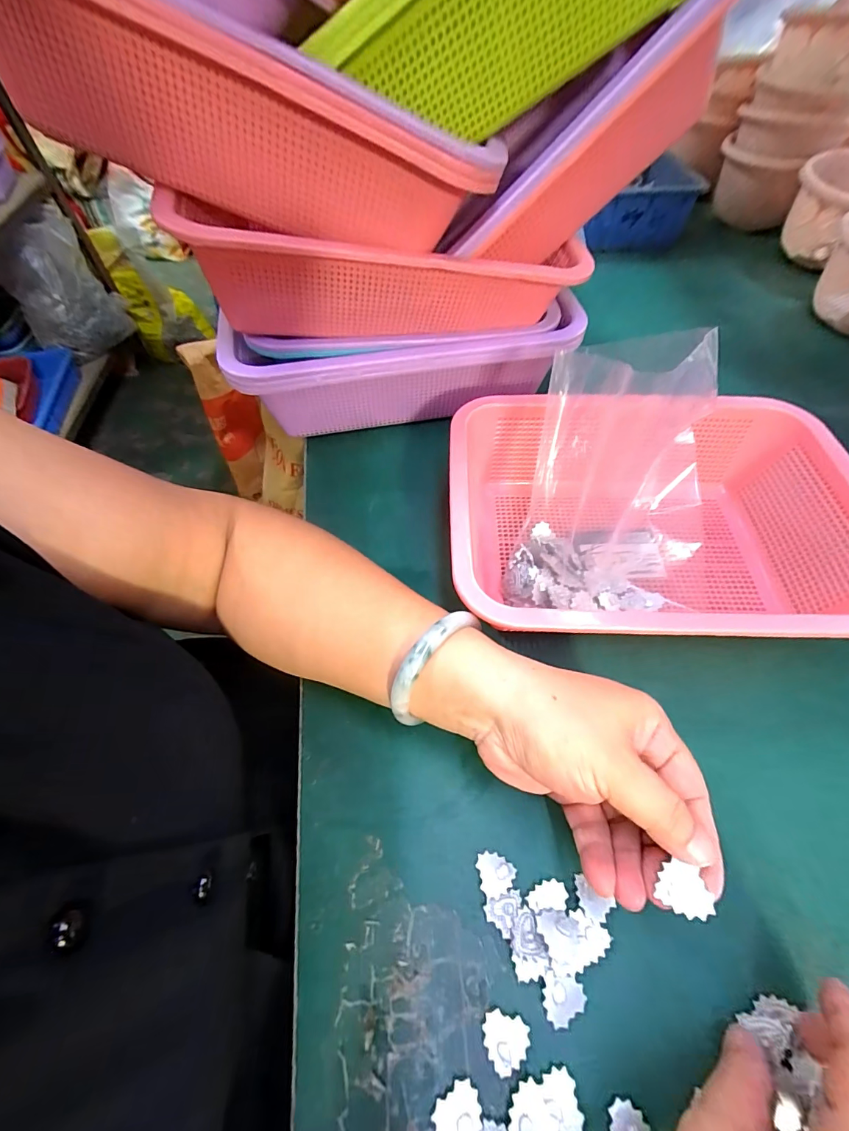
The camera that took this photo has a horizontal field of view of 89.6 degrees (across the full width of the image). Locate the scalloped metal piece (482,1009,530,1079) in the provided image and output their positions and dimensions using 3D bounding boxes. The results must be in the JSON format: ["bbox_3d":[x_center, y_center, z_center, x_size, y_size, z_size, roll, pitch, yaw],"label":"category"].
[{"bbox_3d":[0.036,0.214,0.190,0.019,0.004,0.019,-1,57,1],"label":"scalloped metal piece"}]

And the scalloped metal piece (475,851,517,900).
[{"bbox_3d":[0.038,0.162,0.225,0.019,0.006,0.019,-9,57,-5],"label":"scalloped metal piece"}]

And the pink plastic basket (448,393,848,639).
[{"bbox_3d":[0.154,-0.032,0.309,0.257,0.075,0.204,1,57,2],"label":"pink plastic basket"}]

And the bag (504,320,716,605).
[{"bbox_3d":[0.130,-0.054,0.299,0.111,0.114,0.152,13,58,9],"label":"bag"}]

